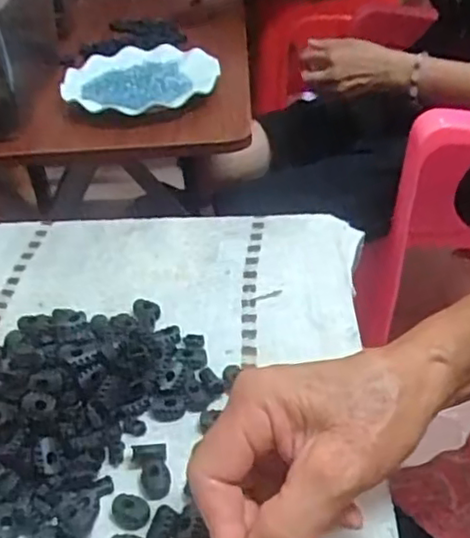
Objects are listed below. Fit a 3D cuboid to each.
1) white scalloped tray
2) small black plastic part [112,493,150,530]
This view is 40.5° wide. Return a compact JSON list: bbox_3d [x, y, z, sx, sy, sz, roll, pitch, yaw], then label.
[{"bbox_3d":[-0.112,-0.230,0.762,0.181,0.022,0.151,-7,38,-5],"label":"white scalloped tray"},{"bbox_3d":[-0.060,0.138,0.364,0.023,0.009,0.016,25,46,31],"label":"small black plastic part"}]

